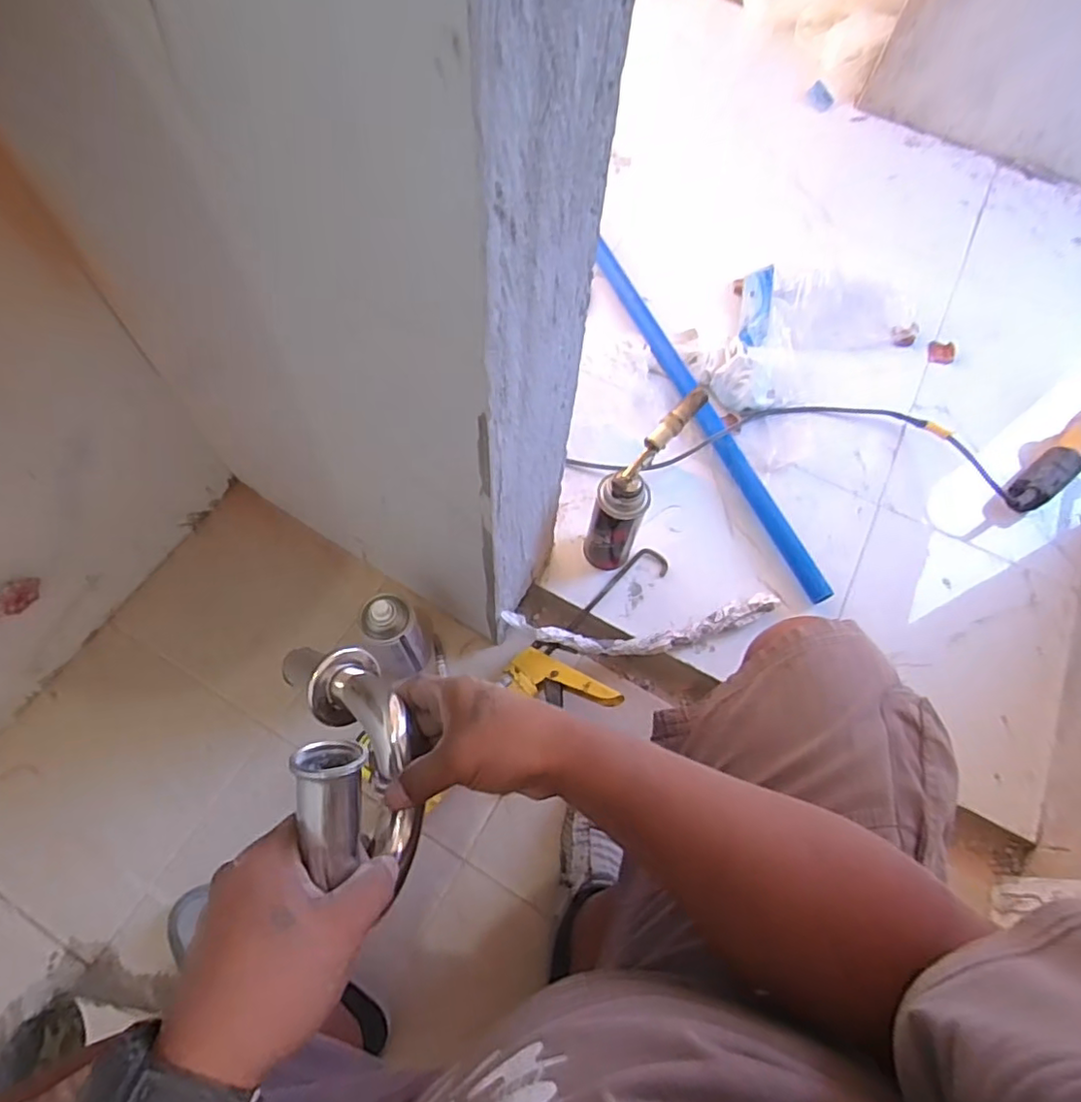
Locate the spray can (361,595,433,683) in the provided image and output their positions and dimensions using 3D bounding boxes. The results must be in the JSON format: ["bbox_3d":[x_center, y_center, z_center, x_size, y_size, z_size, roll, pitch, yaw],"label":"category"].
[{"bbox_3d":[-0.176,0.111,0.769,0.056,0.182,0.058,1,64,-2],"label":"spray can"}]

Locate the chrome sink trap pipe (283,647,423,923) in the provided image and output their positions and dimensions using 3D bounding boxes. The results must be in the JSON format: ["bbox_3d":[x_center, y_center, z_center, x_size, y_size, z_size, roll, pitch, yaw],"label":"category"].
[{"bbox_3d":[-0.115,0.146,0.412,0.061,0.172,0.119,-16,105,-10],"label":"chrome sink trap pipe"}]

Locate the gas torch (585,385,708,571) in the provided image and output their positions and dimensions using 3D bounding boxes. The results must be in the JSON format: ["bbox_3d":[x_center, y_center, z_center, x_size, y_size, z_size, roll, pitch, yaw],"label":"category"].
[{"bbox_3d":[0.121,-0.084,0.794,0.061,0.247,0.141,30,67,11],"label":"gas torch"}]

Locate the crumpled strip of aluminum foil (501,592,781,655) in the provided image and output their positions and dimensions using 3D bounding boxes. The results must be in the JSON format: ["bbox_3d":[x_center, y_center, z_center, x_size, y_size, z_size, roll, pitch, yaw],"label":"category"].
[{"bbox_3d":[0.144,0.098,0.815,0.366,0.070,0.061,-7,65,-6],"label":"crumpled strip of aluminum foil"}]

